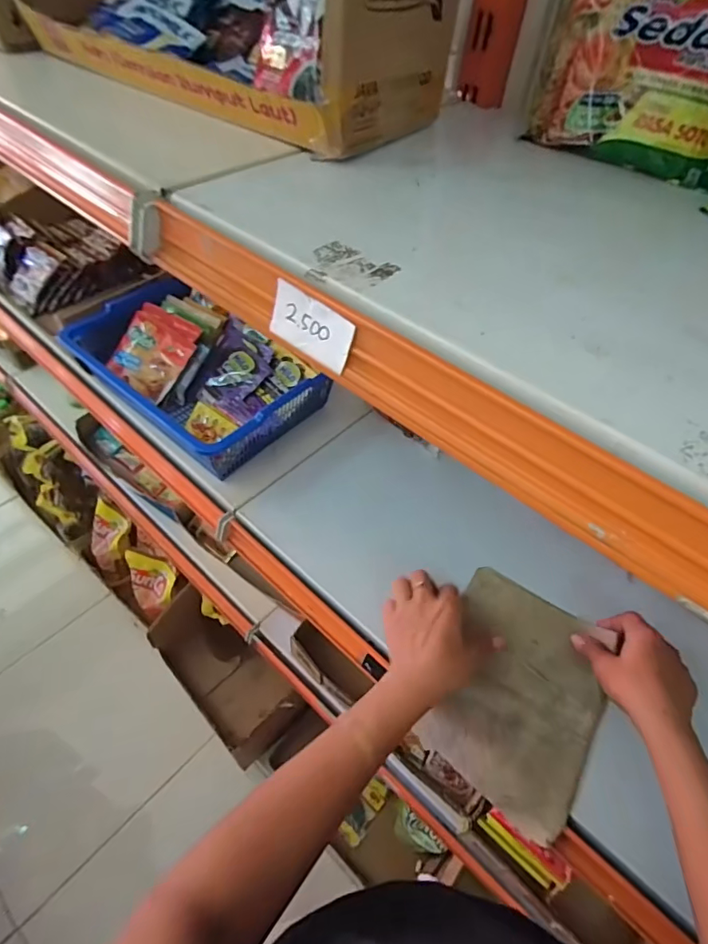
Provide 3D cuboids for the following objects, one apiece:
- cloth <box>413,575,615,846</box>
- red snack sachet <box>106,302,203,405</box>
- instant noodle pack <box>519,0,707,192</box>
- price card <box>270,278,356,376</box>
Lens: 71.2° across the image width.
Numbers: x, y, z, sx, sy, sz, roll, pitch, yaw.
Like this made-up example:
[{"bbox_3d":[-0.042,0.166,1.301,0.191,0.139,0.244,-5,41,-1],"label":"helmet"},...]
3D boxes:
[{"bbox_3d":[0.152,0.203,0.471,0.145,0.034,0.193,29,55,17],"label":"cloth"},{"bbox_3d":[-0.264,-0.159,0.654,0.097,0.026,0.116,25,81,1],"label":"red snack sachet"},{"bbox_3d":[0.211,-0.283,0.351,0.151,0.115,0.034,30,32,21],"label":"instant noodle pack"},{"bbox_3d":[-0.022,-0.073,0.249,0.053,0.027,0.004,38,35,22],"label":"price card"}]

